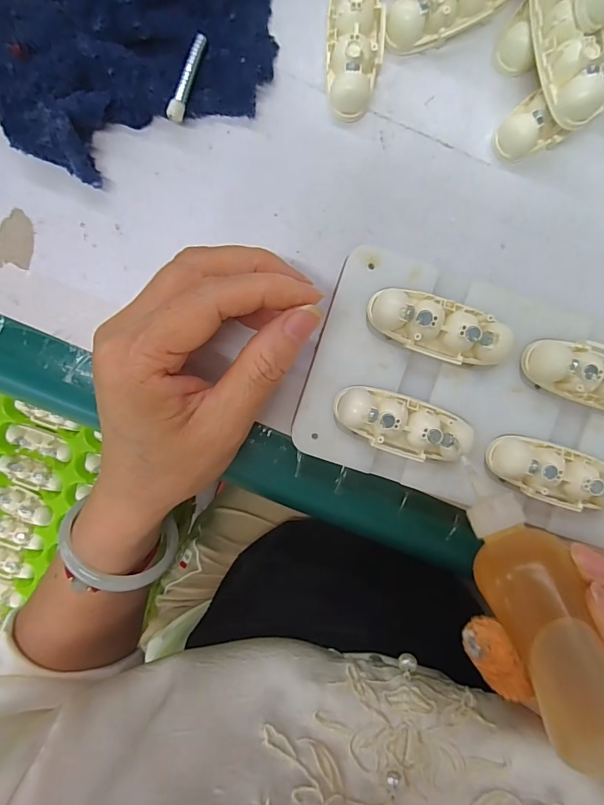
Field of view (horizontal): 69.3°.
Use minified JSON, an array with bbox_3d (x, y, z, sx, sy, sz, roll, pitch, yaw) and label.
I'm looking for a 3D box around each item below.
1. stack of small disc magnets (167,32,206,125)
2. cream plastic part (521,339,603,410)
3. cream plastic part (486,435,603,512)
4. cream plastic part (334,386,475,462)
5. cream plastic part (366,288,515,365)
[{"bbox_3d":[-0.051,-0.146,0.196,0.006,0.005,0.039,20,96,-2],"label":"stack of small disc magnets"},{"bbox_3d":[0.128,-0.012,0.192,0.059,0.017,0.025,16,96,-2],"label":"cream plastic part"},{"bbox_3d":[0.114,0.033,0.196,0.059,0.015,0.025,17,96,-2],"label":"cream plastic part"},{"bbox_3d":[0.044,0.011,0.195,0.059,0.015,0.024,16,96,-2],"label":"cream plastic part"},{"bbox_3d":[0.059,-0.033,0.191,0.060,0.016,0.025,15,96,-1],"label":"cream plastic part"}]

